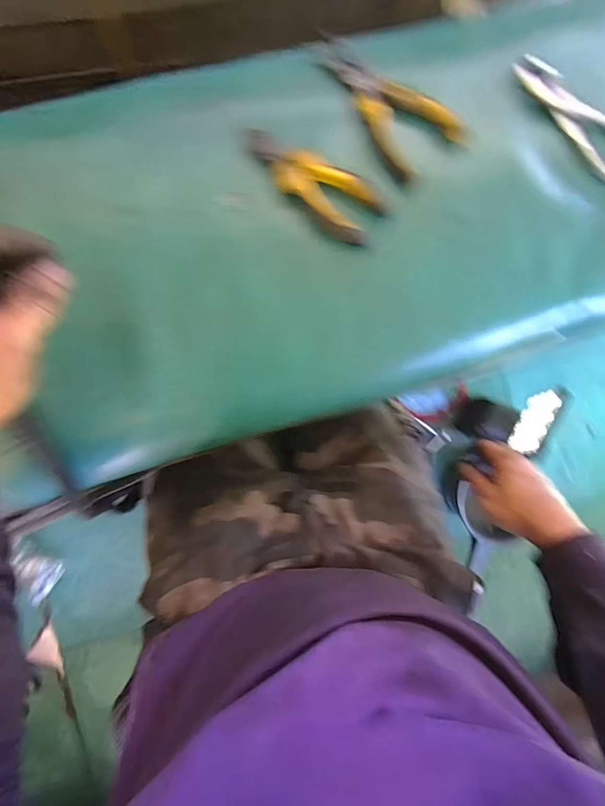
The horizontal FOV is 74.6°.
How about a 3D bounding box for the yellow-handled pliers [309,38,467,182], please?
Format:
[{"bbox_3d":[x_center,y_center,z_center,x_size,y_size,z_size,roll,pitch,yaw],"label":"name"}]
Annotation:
[{"bbox_3d":[0.081,-0.299,0.386,0.077,0.021,0.159,-36,95,-5],"label":"yellow-handled pliers"}]

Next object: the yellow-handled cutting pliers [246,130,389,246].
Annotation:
[{"bbox_3d":[0.013,-0.210,0.377,0.139,0.013,0.054,36,87,-6],"label":"yellow-handled cutting pliers"}]

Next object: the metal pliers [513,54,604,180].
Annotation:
[{"bbox_3d":[0.281,-0.291,0.406,0.158,0.012,0.050,40,87,-6],"label":"metal pliers"}]

